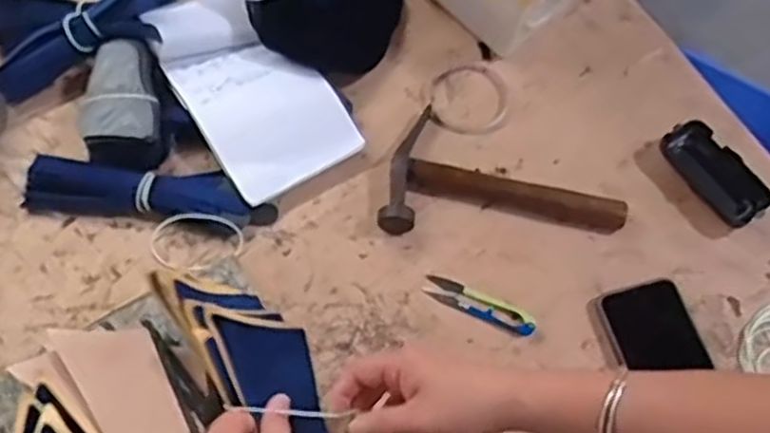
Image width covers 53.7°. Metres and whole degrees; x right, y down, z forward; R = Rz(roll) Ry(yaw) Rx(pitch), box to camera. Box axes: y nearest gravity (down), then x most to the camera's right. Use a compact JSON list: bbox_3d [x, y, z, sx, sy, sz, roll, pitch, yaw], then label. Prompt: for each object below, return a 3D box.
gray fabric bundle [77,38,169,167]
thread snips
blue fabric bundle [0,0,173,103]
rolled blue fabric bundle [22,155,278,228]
[{"bbox_3d":[-0.247,-0.101,0.716,0.072,0.058,0.130,-11,66,-8],"label":"gray fabric bundle"},{"bbox_3d":[0.084,0.078,0.673,0.100,0.007,0.025,24,66,8],"label":"thread snips"},{"bbox_3d":[-0.296,-0.187,0.737,0.198,0.054,0.107,-16,65,12],"label":"blue fabric bundle"},{"bbox_3d":[-0.215,-0.021,0.696,0.223,0.025,0.047,6,65,0],"label":"rolled blue fabric bundle"}]

